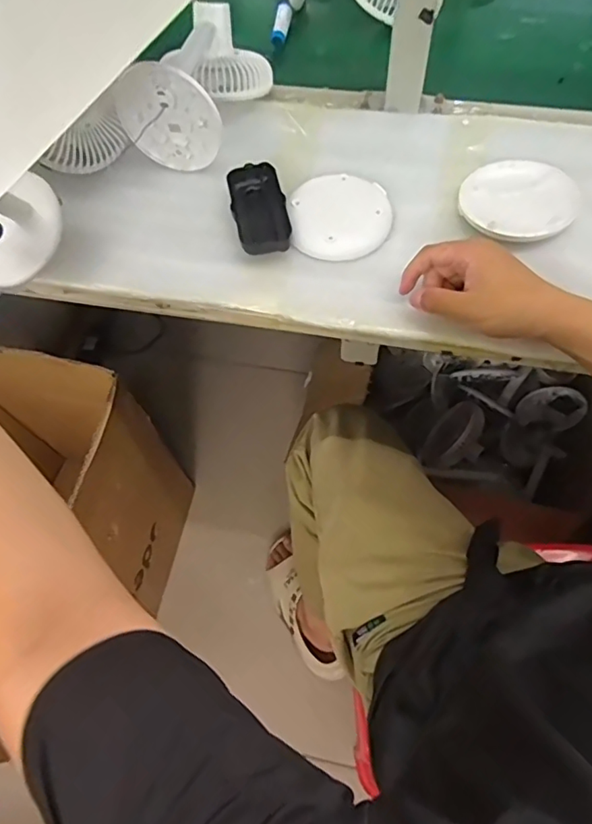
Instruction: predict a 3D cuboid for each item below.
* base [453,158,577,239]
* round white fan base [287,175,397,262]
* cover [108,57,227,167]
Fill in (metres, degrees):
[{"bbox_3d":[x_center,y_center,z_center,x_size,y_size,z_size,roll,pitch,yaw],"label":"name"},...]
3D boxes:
[{"bbox_3d":[0.219,-0.212,0.532,0.113,0.017,0.104,0,64,1],"label":"base"},{"bbox_3d":[0.044,-0.198,0.542,0.100,0.019,0.097,0,64,1],"label":"round white fan base"},{"bbox_3d":[-0.133,-0.300,0.547,0.114,0.101,0.018,18,65,9],"label":"cover"}]

